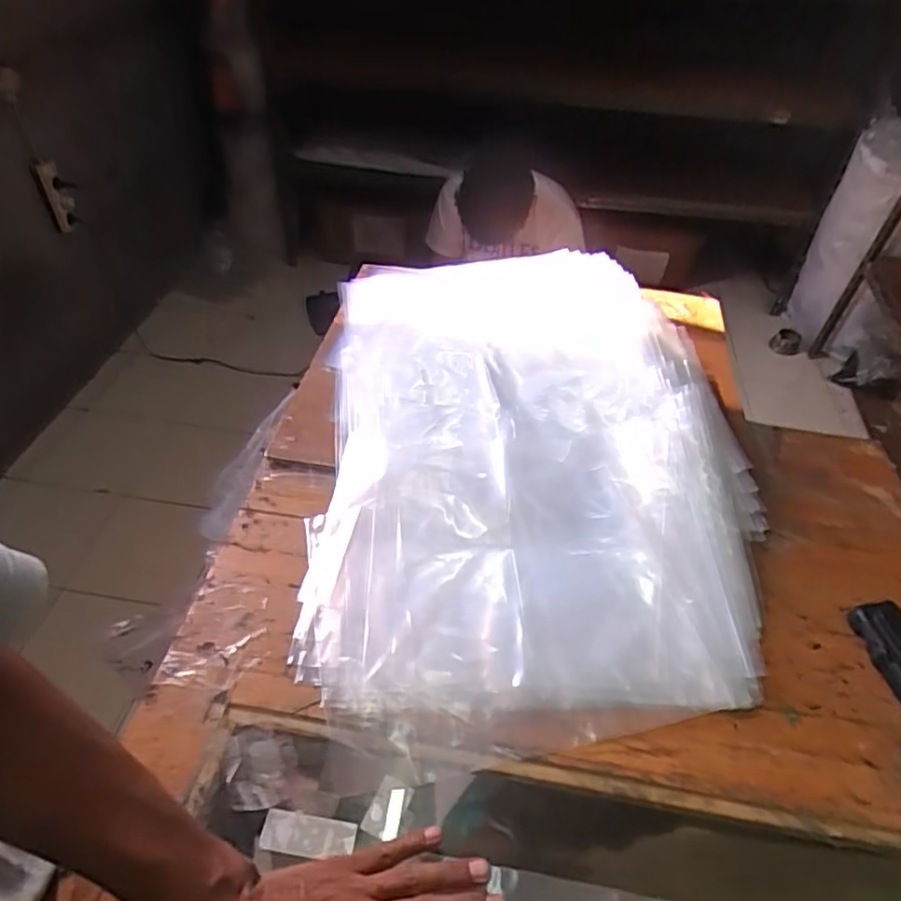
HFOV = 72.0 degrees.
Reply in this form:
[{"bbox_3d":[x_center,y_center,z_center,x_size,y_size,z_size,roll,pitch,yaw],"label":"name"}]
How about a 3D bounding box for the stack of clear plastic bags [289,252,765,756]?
[{"bbox_3d":[0.088,-0.007,0.719,0.480,0.076,0.633,0,46,-3],"label":"stack of clear plastic bags"}]

